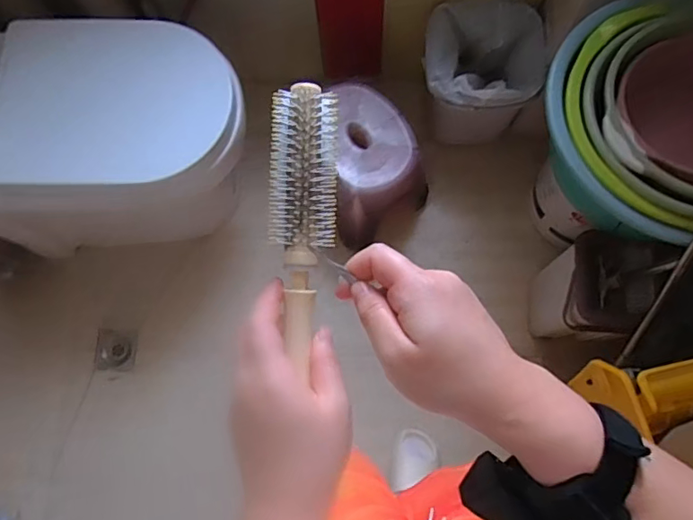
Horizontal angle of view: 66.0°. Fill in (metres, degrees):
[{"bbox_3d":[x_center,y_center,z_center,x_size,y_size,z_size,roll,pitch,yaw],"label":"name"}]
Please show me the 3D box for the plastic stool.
[{"bbox_3d":[0.037,-0.226,1.216,0.221,0.233,0.251,-35,77,-8],"label":"plastic stool"}]

